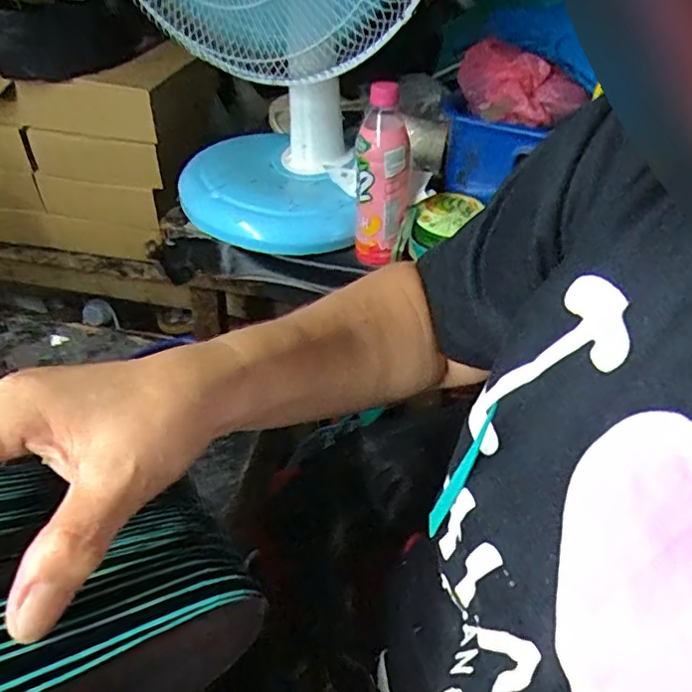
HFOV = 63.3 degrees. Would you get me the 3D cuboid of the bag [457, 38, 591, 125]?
[{"bbox_3d":[0.211,-0.325,0.700,0.152,0.060,0.113,33,50,29],"label":"bag"}]

